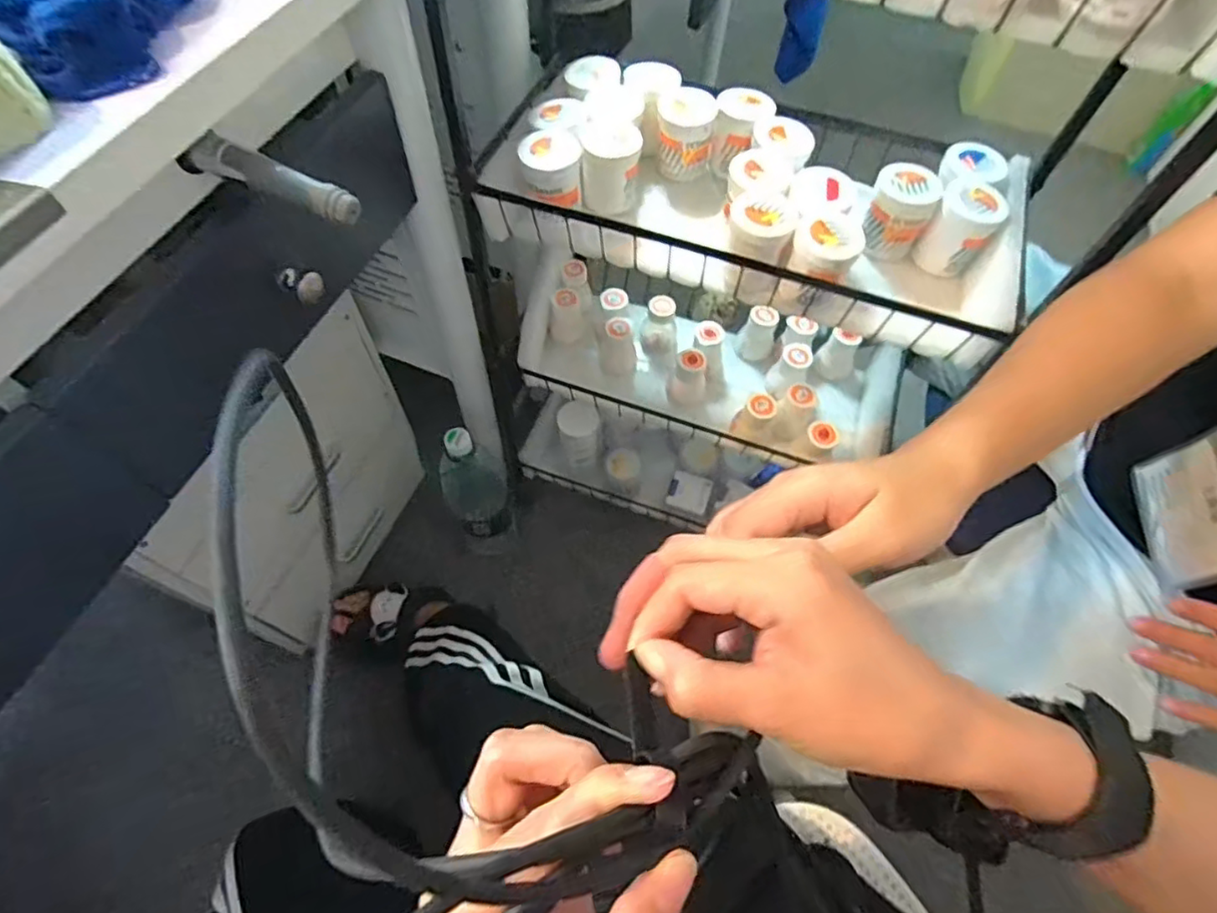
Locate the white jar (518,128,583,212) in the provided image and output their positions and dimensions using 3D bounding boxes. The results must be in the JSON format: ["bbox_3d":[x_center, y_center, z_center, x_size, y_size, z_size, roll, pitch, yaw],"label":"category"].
[{"bbox_3d":[-0.052,-0.263,0.583,0.055,0.053,0.063,-3,63,-4],"label":"white jar"}]

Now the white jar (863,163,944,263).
[{"bbox_3d":[0.266,-0.225,0.586,0.053,0.070,0.052,1,62,-1],"label":"white jar"}]

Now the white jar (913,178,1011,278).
[{"bbox_3d":[0.322,-0.209,0.578,0.055,0.066,0.052,1,62,-1],"label":"white jar"}]

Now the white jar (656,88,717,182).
[{"bbox_3d":[0.076,-0.320,0.626,0.053,0.063,0.056,1,62,-1],"label":"white jar"}]

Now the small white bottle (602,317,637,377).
[{"bbox_3d":[0.014,-0.141,0.817,0.048,0.069,0.046,1,62,-1],"label":"small white bottle"}]

